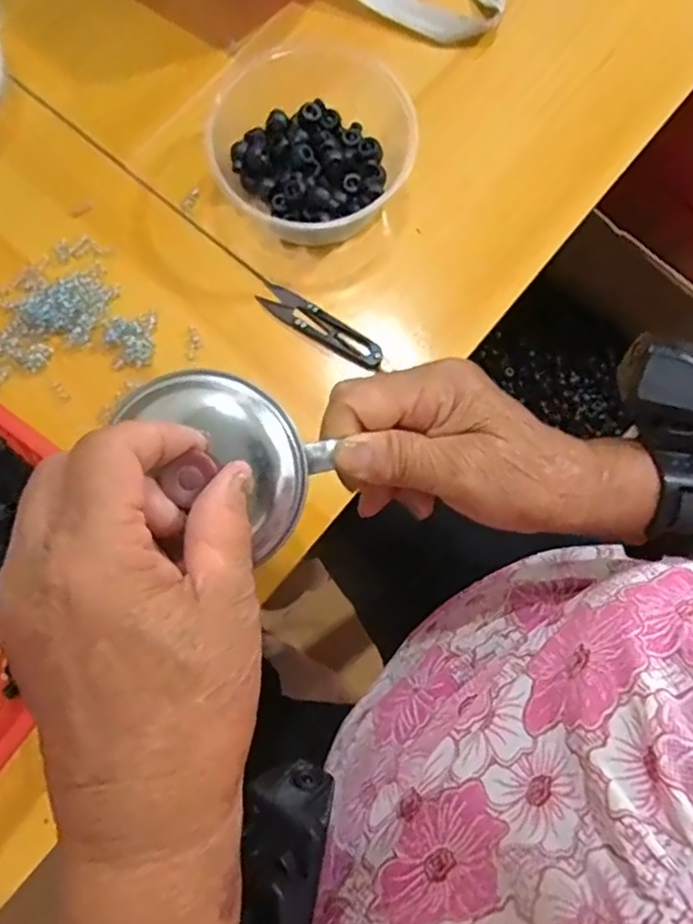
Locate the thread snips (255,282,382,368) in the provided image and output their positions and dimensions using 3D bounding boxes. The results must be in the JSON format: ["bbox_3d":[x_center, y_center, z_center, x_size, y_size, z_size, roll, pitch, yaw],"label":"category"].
[{"bbox_3d":[-0.019,-0.098,0.457,0.099,0.005,0.023,34,80,7],"label":"thread snips"}]

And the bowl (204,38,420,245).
[{"bbox_3d":[-0.024,-0.229,0.459,0.143,0.052,0.132,-5,78,-1],"label":"bowl"}]

